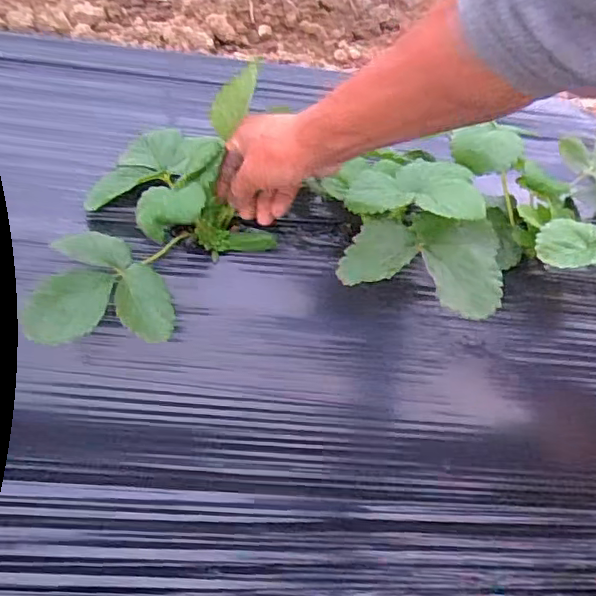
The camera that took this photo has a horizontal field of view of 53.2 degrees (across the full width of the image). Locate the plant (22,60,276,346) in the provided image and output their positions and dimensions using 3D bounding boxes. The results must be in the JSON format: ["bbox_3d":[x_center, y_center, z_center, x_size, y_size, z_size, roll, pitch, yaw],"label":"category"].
[{"bbox_3d":[-0.116,-0.103,0.520,0.175,0.155,0.252,6,43,-1],"label":"plant"}]

